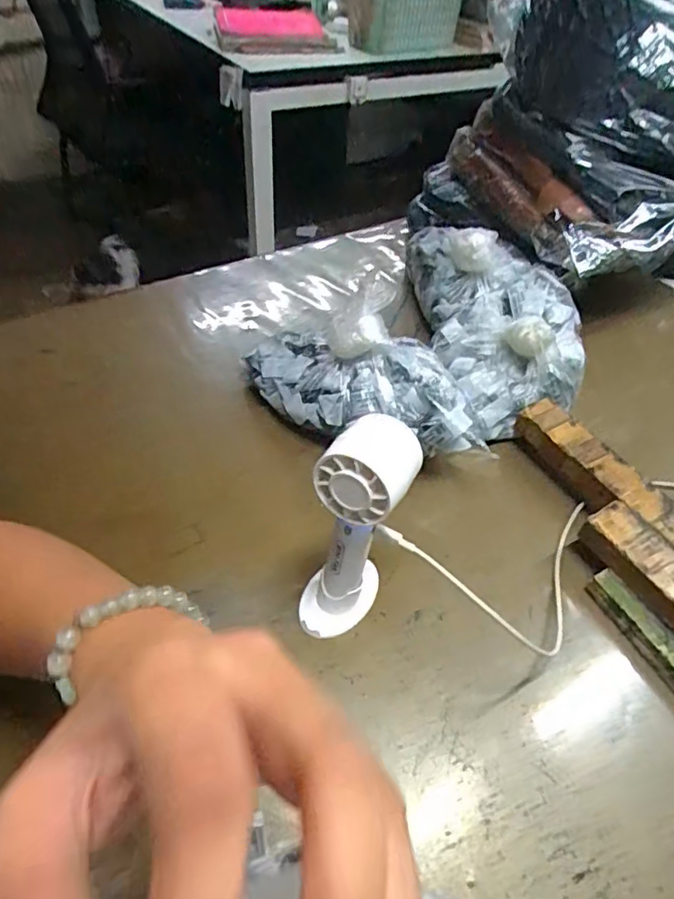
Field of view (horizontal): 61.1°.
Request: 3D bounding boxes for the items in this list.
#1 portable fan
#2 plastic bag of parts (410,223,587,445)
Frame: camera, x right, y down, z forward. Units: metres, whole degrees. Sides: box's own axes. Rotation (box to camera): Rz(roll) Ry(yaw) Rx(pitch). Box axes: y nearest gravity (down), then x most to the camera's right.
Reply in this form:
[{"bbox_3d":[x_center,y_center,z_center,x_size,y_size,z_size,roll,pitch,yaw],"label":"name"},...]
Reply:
[{"bbox_3d":[0.012,0.053,0.370,0.052,0.155,0.069,22,49,15],"label":"portable fan"},{"bbox_3d":[0.164,-0.148,0.593,0.142,0.081,0.282,0,47,-5],"label":"plastic bag of parts"}]

